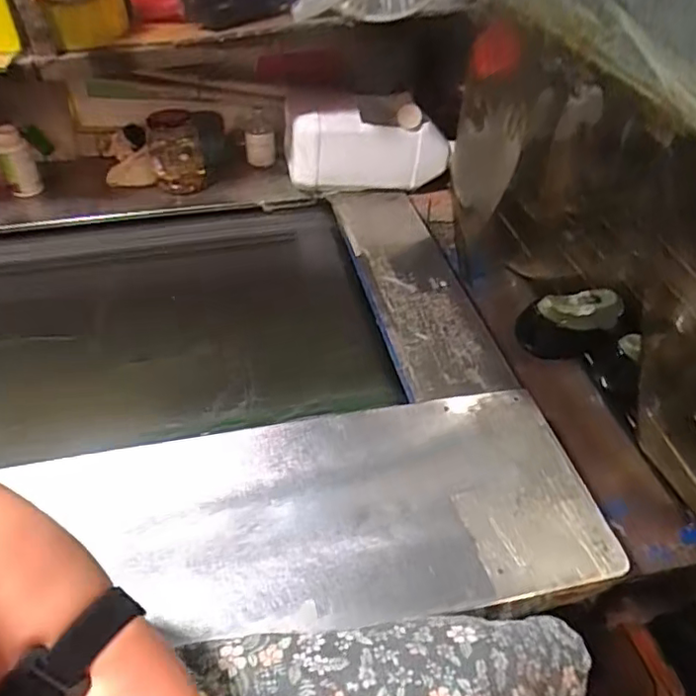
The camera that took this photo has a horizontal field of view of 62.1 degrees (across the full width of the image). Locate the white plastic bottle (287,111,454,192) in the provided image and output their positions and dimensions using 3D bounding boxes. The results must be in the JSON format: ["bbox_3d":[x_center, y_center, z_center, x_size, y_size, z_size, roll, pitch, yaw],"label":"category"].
[{"bbox_3d":[0.034,-0.336,0.983,0.269,0.144,0.078,-8,47,-8],"label":"white plastic bottle"}]

